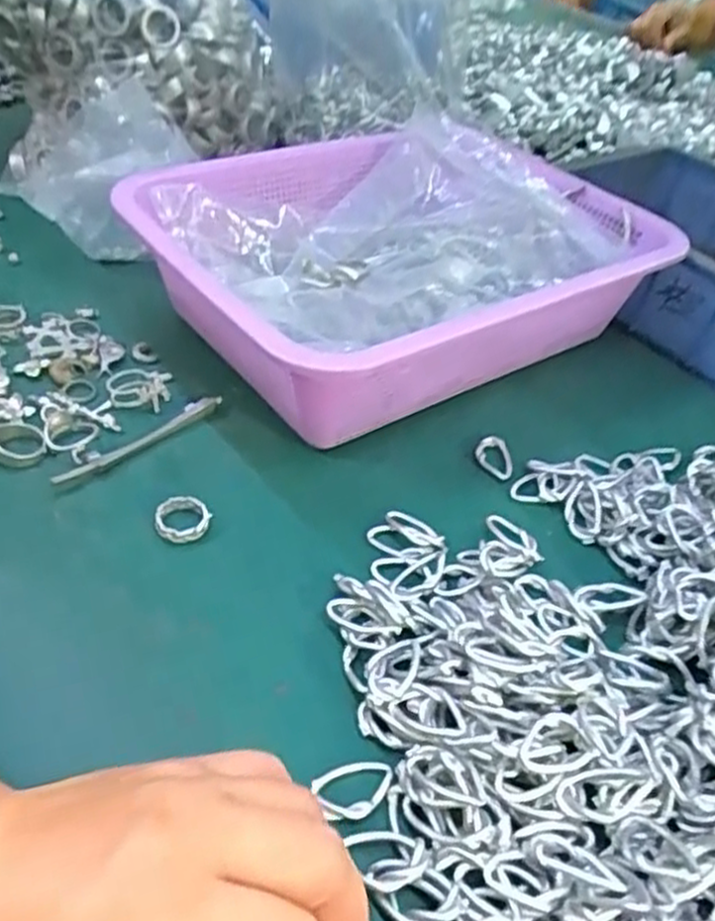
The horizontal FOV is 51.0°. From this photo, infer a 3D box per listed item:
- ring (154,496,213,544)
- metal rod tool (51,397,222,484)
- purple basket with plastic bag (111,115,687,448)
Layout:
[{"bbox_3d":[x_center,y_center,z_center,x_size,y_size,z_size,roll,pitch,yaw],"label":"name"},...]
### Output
[{"bbox_3d":[-0.082,0.028,0.351,0.024,0.008,0.024,3,43,-3],"label":"ring"},{"bbox_3d":[-0.111,-0.012,0.386,0.010,0.004,0.098,35,50,27],"label":"metal rod tool"},{"bbox_3d":[0.026,-0.124,0.467,0.294,0.082,0.224,-25,51,-28],"label":"purple basket with plastic bag"}]

